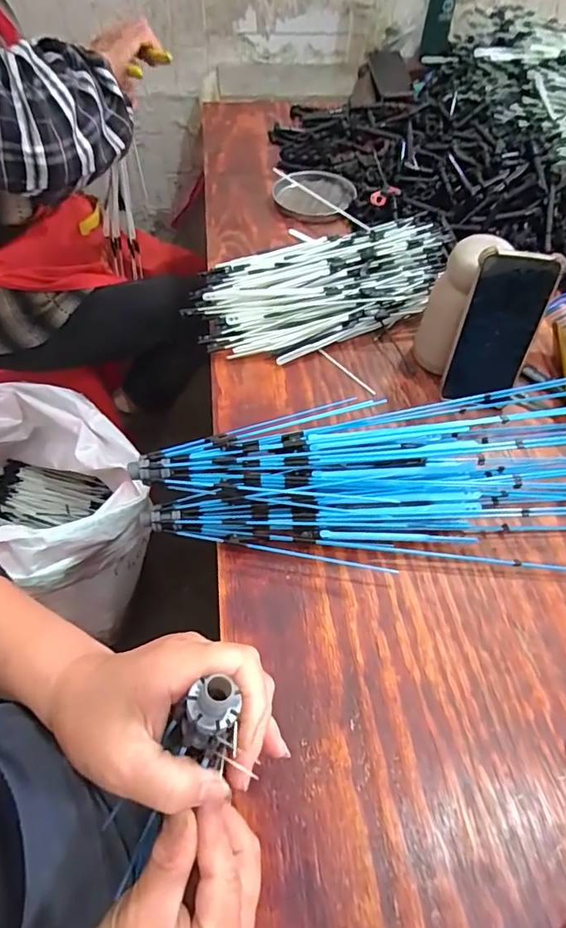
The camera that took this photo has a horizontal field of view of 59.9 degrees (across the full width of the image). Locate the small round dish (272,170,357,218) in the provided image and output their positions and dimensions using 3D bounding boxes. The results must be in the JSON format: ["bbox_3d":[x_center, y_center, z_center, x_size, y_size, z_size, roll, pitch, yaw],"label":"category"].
[{"bbox_3d":[0.054,-0.445,0.801,0.125,0.025,0.134,1,55,-2],"label":"small round dish"}]

